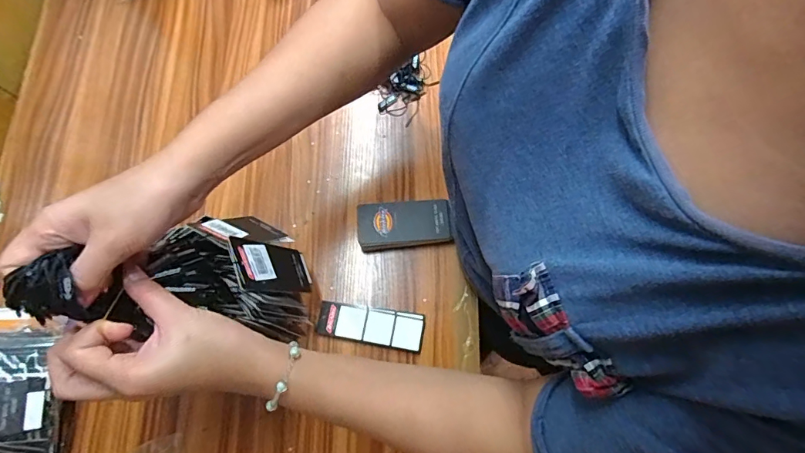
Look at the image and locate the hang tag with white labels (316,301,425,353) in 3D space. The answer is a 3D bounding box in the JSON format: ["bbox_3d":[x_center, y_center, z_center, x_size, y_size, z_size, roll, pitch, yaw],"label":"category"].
[{"bbox_3d":[-0.037,0.114,0.507,0.121,0.011,0.041,10,73,-1],"label":"hang tag with white labels"}]

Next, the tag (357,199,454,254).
[{"bbox_3d":[0.002,-0.001,0.534,0.109,0.027,0.053,-4,76,-2],"label":"tag"}]

